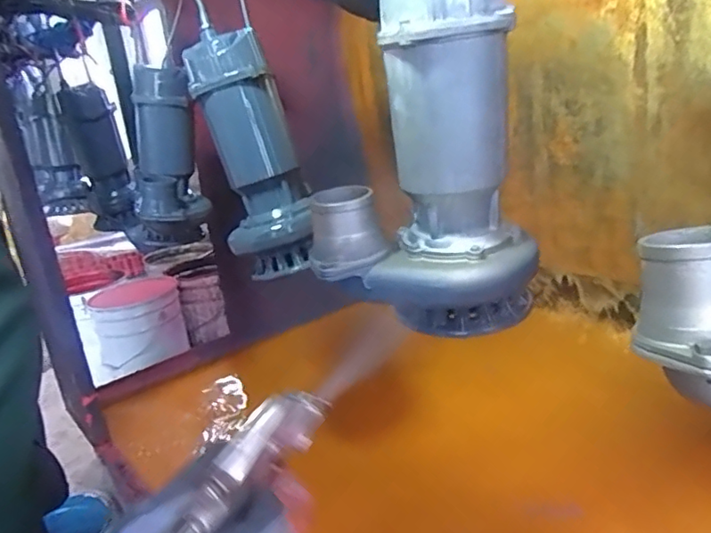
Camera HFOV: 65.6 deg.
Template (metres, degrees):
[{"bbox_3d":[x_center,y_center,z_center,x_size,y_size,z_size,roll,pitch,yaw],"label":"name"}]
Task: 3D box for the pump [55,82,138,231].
[{"bbox_3d":[-0.694,-0.291,1.513,0.131,0.362,0.116,-18,20,-30],"label":"pump"}]

